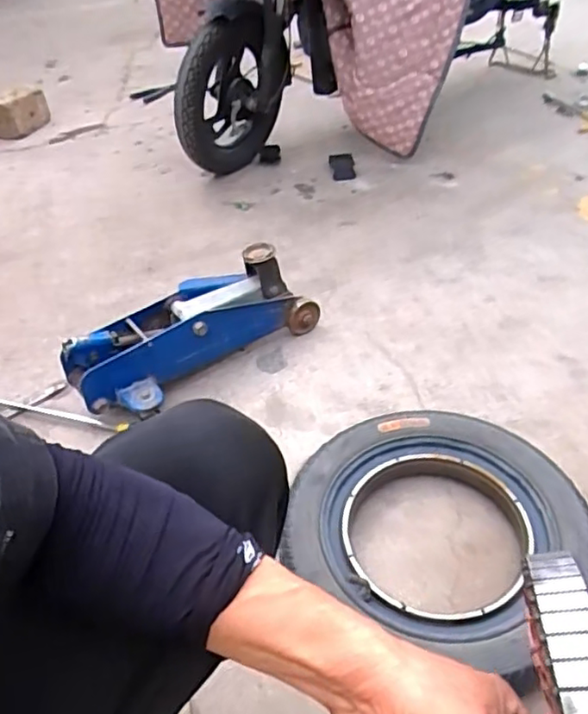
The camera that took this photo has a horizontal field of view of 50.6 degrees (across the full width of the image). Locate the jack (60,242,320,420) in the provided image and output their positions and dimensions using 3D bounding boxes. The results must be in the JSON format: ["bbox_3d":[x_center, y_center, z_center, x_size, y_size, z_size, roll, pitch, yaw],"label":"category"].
[{"bbox_3d":[-0.153,-0.042,0.974,0.393,0.142,0.121,-34,48,-25],"label":"jack"}]

